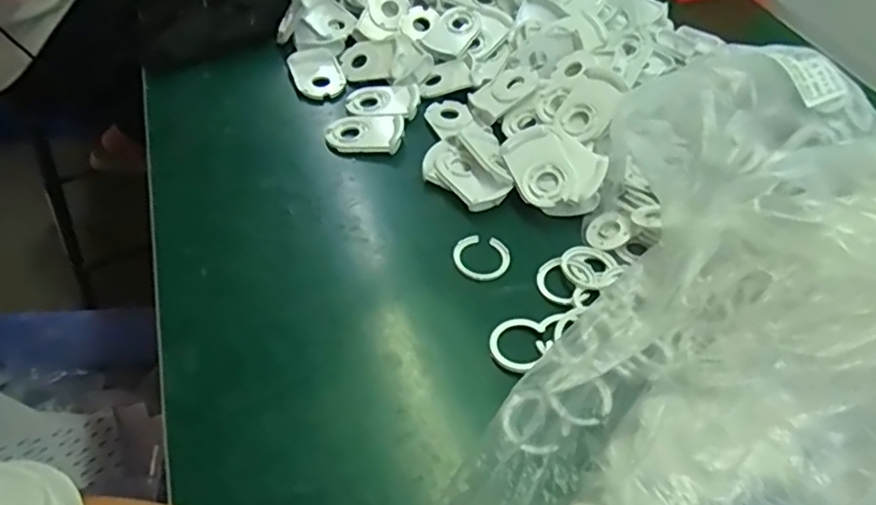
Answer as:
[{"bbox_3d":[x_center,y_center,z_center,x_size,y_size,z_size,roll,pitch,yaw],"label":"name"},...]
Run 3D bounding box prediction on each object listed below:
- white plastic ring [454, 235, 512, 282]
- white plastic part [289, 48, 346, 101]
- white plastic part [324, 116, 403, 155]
[{"bbox_3d":[0.042,0.003,0.585,0.050,0.005,0.052,3,48,-3],"label":"white plastic ring"},{"bbox_3d":[-0.147,-0.219,0.767,0.059,0.013,0.085,-14,51,-17],"label":"white plastic part"},{"bbox_3d":[-0.080,-0.134,0.685,0.083,0.023,0.058,13,49,6],"label":"white plastic part"}]

